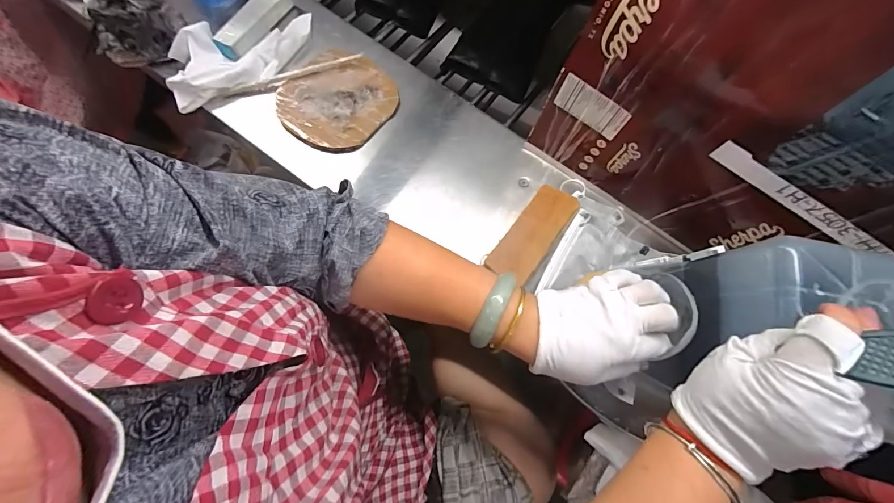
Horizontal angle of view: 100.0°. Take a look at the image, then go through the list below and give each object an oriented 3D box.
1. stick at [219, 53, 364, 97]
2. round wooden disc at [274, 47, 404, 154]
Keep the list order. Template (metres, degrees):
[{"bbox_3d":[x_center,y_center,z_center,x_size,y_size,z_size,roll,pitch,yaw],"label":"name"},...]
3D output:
[{"bbox_3d":[-0.217,-0.244,0.524,0.201,0.013,0.013,-21,78,-6],"label":"stick"},{"bbox_3d":[-0.150,-0.209,0.517,0.138,0.015,0.151,0,77,-1],"label":"round wooden disc"}]

